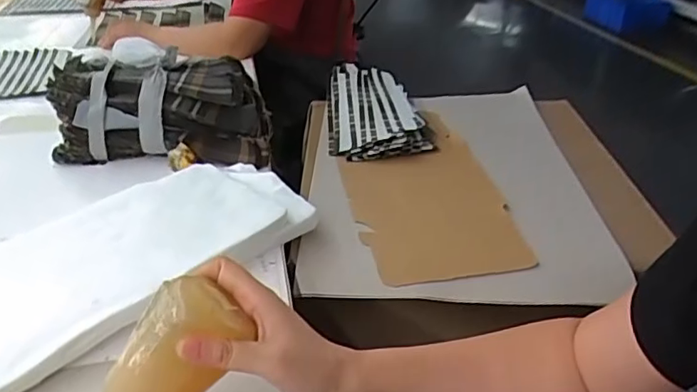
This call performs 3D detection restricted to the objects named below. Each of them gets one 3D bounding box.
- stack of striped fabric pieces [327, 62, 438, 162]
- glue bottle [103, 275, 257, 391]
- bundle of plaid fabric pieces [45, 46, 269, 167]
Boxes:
[{"bbox_3d":[0.036,-0.143,0.936,0.152,0.043,0.290,-4,33,-7],"label":"stack of striped fabric pieces"},{"bbox_3d":[-0.132,0.127,0.372,0.048,0.052,0.149,36,91,42],"label":"glue bottle"},{"bbox_3d":[-0.257,-0.117,0.795,0.292,0.112,0.138,0,32,-1],"label":"bundle of plaid fabric pieces"}]

